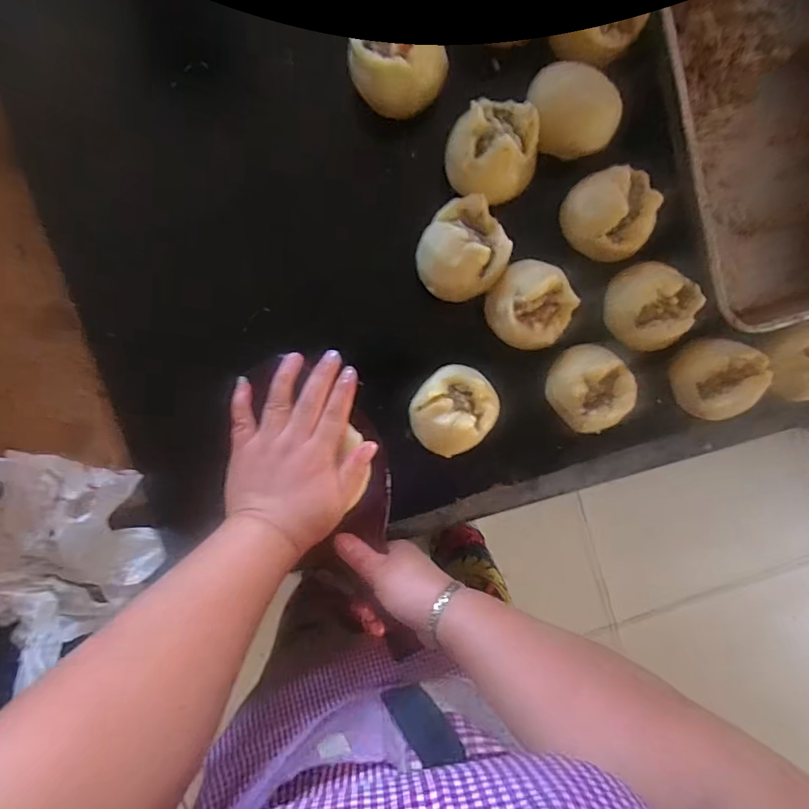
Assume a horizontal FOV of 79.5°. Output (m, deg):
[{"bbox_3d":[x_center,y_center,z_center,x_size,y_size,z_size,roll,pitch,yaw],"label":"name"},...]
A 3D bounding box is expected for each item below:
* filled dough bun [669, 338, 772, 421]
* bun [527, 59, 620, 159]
[{"bbox_3d":[0.287,-0.021,0.443,0.070,0.045,0.069,22,93,-4],"label":"filled dough bun"},{"bbox_3d":[0.144,-0.248,0.410,0.063,0.036,0.066,0,94,-3],"label":"bun"}]

